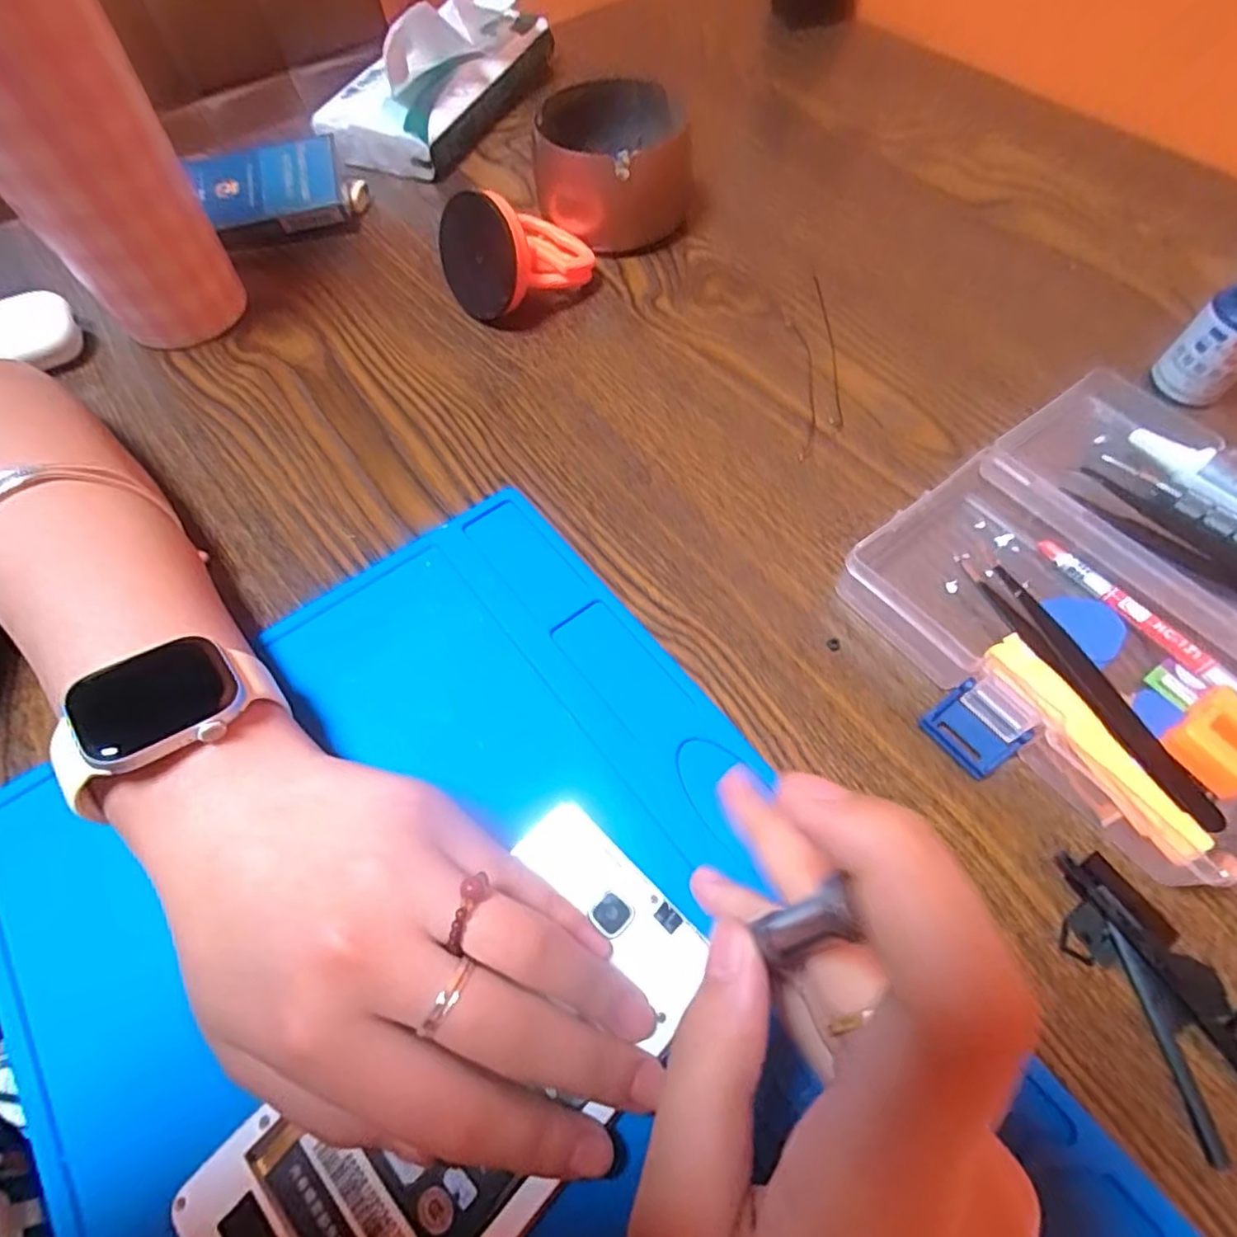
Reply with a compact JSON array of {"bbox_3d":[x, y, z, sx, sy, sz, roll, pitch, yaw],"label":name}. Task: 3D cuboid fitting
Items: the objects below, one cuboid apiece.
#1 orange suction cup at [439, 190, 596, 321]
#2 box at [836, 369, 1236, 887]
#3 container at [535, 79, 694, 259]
[{"bbox_3d":[-0.052,-0.193,0.325,0.071,0.052,0.058,-37,66,-17],"label":"orange suction cup"},{"bbox_3d":[0.194,-0.011,0.237,0.188,0.023,0.151,-35,66,-16],"label":"box"},{"bbox_3d":[-0.001,-0.247,0.350,0.082,0.048,0.080,-1,61,1],"label":"container"}]

